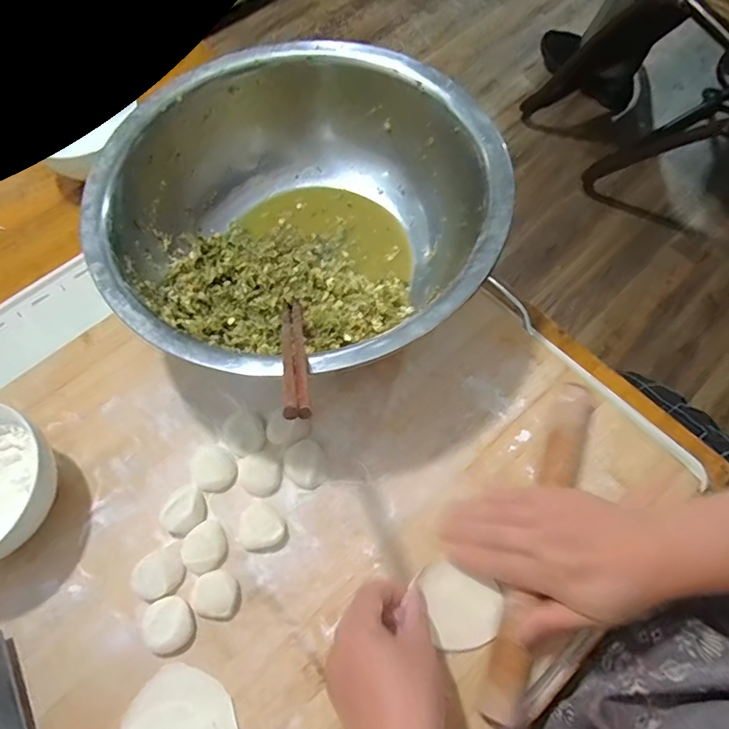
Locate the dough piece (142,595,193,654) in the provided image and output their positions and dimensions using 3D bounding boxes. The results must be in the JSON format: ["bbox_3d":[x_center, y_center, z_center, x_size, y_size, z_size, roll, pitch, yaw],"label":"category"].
[{"bbox_3d":[-0.147,0.193,0.368,0.036,0.021,0.037,-1,66,2],"label":"dough piece"}]

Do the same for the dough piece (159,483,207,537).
[{"bbox_3d":[-0.147,0.120,0.405,0.036,0.017,0.036,-1,66,2],"label":"dough piece"}]

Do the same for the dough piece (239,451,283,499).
[{"bbox_3d":[-0.087,0.092,0.416,0.034,0.017,0.033,-1,66,2],"label":"dough piece"}]

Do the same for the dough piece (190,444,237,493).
[{"bbox_3d":[-0.129,0.089,0.423,0.035,0.011,0.042,-38,70,-14],"label":"dough piece"}]

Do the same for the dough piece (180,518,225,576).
[{"bbox_3d":[-0.126,0.145,0.391,0.037,0.016,0.032,-41,71,-15],"label":"dough piece"}]

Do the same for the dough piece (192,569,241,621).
[{"bbox_3d":[-0.113,0.176,0.378,0.035,0.018,0.033,-1,66,2],"label":"dough piece"}]

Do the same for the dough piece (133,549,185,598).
[{"bbox_3d":[-0.160,0.163,0.386,0.034,0.015,0.033,-1,66,2],"label":"dough piece"}]

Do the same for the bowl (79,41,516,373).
[{"bbox_3d":[-0.051,-0.120,0.456,0.325,0.137,0.322,-1,66,2],"label":"bowl"}]

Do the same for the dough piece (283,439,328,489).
[{"bbox_3d":[-0.049,0.085,0.421,0.033,0.011,0.038,-37,70,-13],"label":"dough piece"}]

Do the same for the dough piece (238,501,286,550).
[{"bbox_3d":[-0.084,0.130,0.397,0.034,0.017,0.038,-43,71,-15],"label":"dough piece"}]

